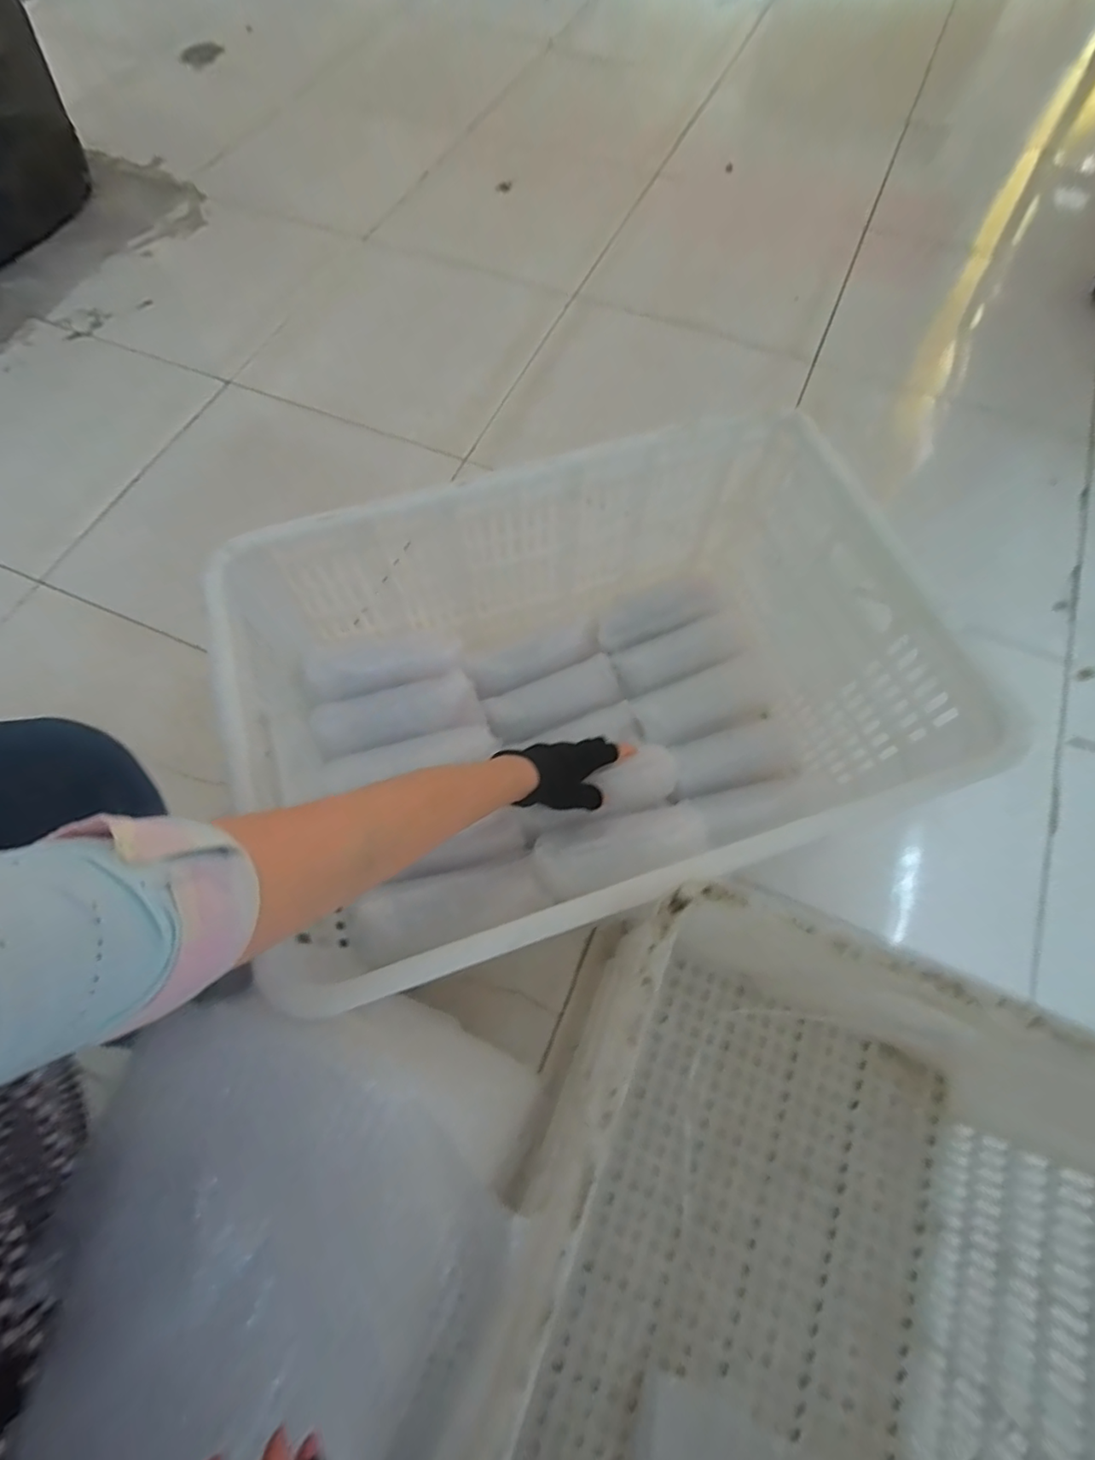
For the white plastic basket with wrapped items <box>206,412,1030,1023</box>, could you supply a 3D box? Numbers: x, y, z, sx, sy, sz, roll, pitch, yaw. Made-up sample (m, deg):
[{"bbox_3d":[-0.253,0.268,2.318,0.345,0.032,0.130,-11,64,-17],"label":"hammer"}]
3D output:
[{"bbox_3d":[0.045,-0.032,0.597,0.613,0.273,0.416,-17,68,-7],"label":"white plastic basket with wrapped items"}]

